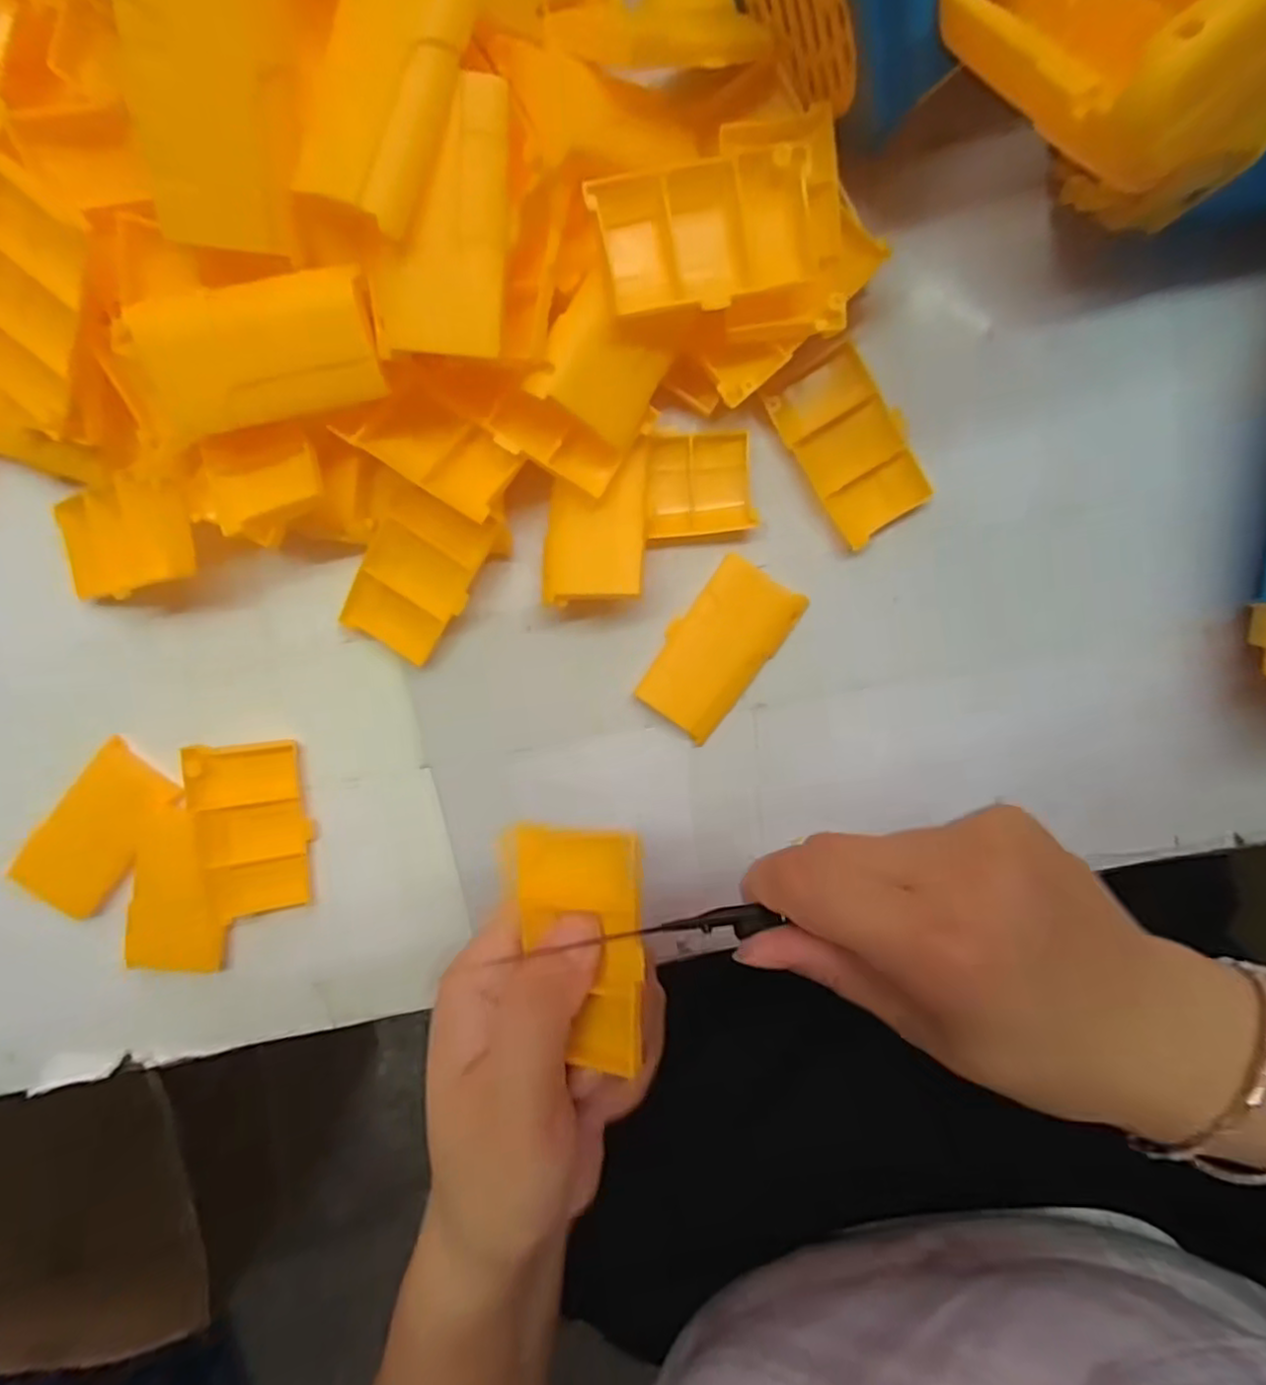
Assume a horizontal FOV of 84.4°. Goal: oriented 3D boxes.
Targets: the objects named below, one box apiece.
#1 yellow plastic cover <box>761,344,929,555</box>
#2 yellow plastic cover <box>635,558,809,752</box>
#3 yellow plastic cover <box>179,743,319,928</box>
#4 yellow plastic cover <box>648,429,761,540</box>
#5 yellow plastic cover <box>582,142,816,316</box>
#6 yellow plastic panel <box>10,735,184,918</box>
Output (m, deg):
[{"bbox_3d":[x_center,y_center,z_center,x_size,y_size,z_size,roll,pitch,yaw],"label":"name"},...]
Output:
[{"bbox_3d":[0.078,-0.087,0.249,0.036,0.008,0.060,-35,97,5],"label":"yellow plastic cover"},{"bbox_3d":[0.032,-0.016,0.258,0.036,0.006,0.063,36,97,-5],"label":"yellow plastic cover"},{"bbox_3d":[-0.142,0.051,0.263,0.036,0.008,0.067,-8,106,-25],"label":"yellow plastic cover"},{"bbox_3d":[0.024,-0.073,0.248,0.037,0.010,0.034,-5,98,1],"label":"yellow plastic cover"},{"bbox_3d":[0.022,-0.131,0.199,0.064,0.008,0.034,-18,115,-12],"label":"yellow plastic cover"},{"bbox_3d":[-0.205,0.054,0.266,0.033,0.009,0.068,40,97,-5],"label":"yellow plastic panel"}]

